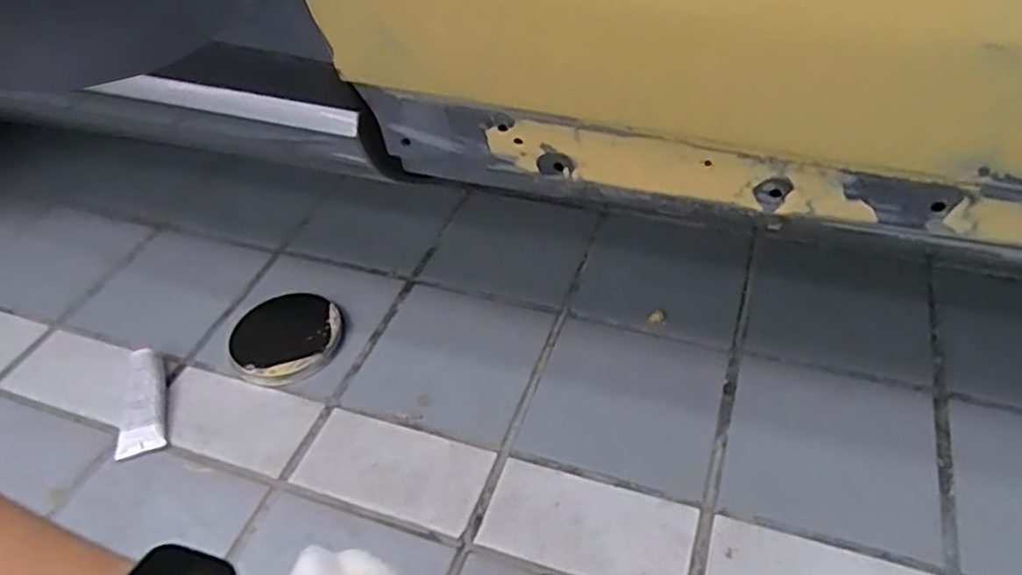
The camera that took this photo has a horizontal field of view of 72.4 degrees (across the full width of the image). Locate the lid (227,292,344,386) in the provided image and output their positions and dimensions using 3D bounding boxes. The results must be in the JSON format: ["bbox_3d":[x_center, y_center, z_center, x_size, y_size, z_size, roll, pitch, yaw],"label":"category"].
[{"bbox_3d":[-0.282,0.062,0.877,0.133,0.025,0.133,-4,44,4],"label":"lid"}]

